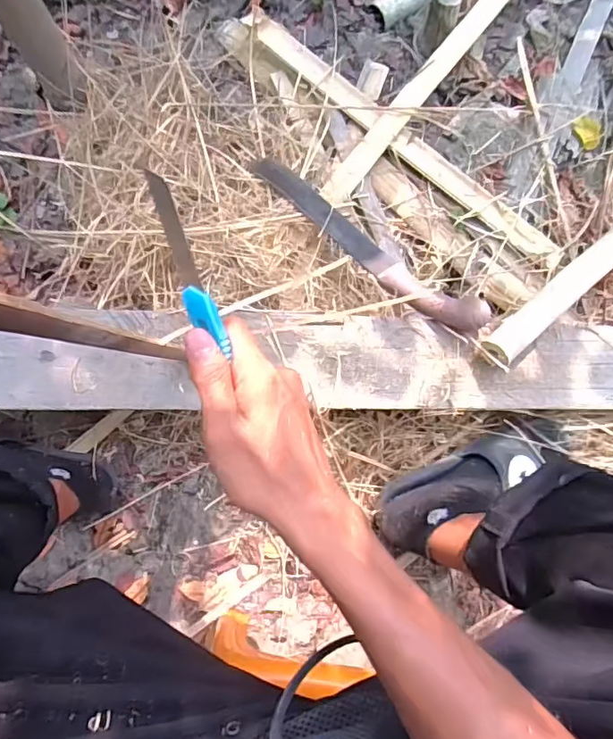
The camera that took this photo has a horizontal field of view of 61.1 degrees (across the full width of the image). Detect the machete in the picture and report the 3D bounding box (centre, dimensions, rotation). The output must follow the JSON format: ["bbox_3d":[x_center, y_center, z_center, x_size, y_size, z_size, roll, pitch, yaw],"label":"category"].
[{"bbox_3d":[0.061,-0.172,0.661,0.052,0.033,0.400,-41,62,-7],"label":"machete"}]

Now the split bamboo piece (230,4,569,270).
[{"bbox_3d":[0.137,-0.332,0.742,0.547,0.030,0.049,38,78,8],"label":"split bamboo piece"}]

